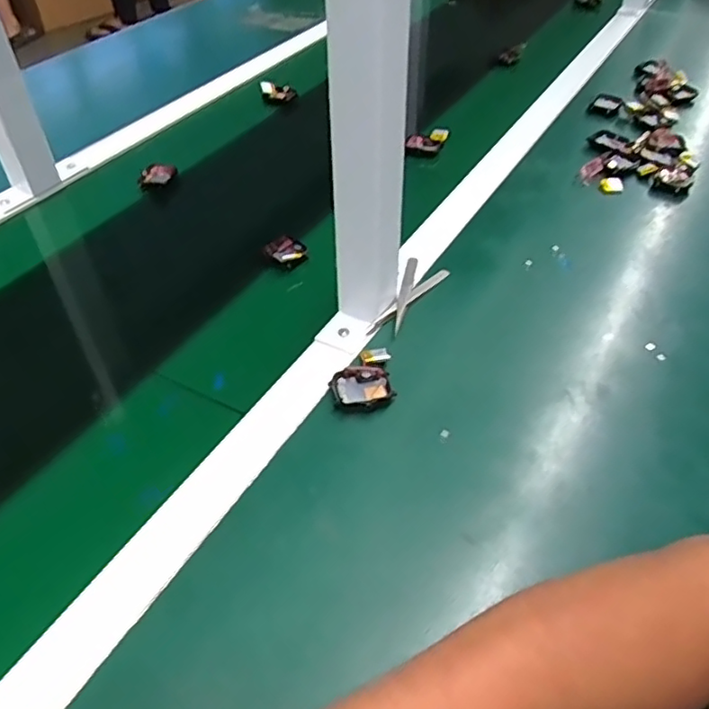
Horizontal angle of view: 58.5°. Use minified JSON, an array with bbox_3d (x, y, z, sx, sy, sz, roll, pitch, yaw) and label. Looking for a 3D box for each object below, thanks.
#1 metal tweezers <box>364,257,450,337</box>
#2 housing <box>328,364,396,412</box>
[{"bbox_3d":[0.052,-0.057,0.577,0.044,0.013,0.113,17,47,15],"label":"metal tweezers"},{"bbox_3d":[0.007,0.027,0.497,0.046,0.013,0.039,-12,47,-13],"label":"housing"}]

